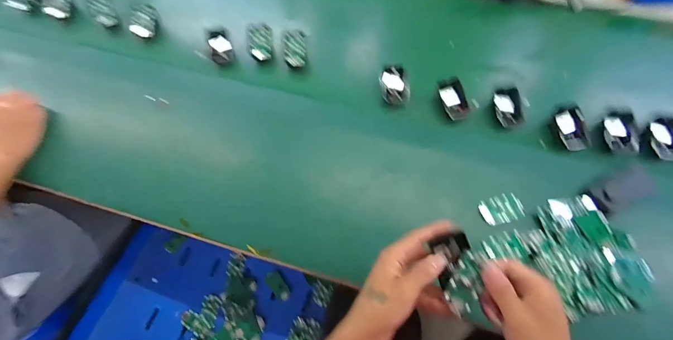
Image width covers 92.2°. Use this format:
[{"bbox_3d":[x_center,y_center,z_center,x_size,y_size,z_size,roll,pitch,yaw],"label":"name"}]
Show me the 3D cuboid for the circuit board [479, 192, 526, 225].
[{"bbox_3d":[0.257,0.061,0.502,0.063,0.009,0.043,-13,64,-5],"label":"circuit board"}]

